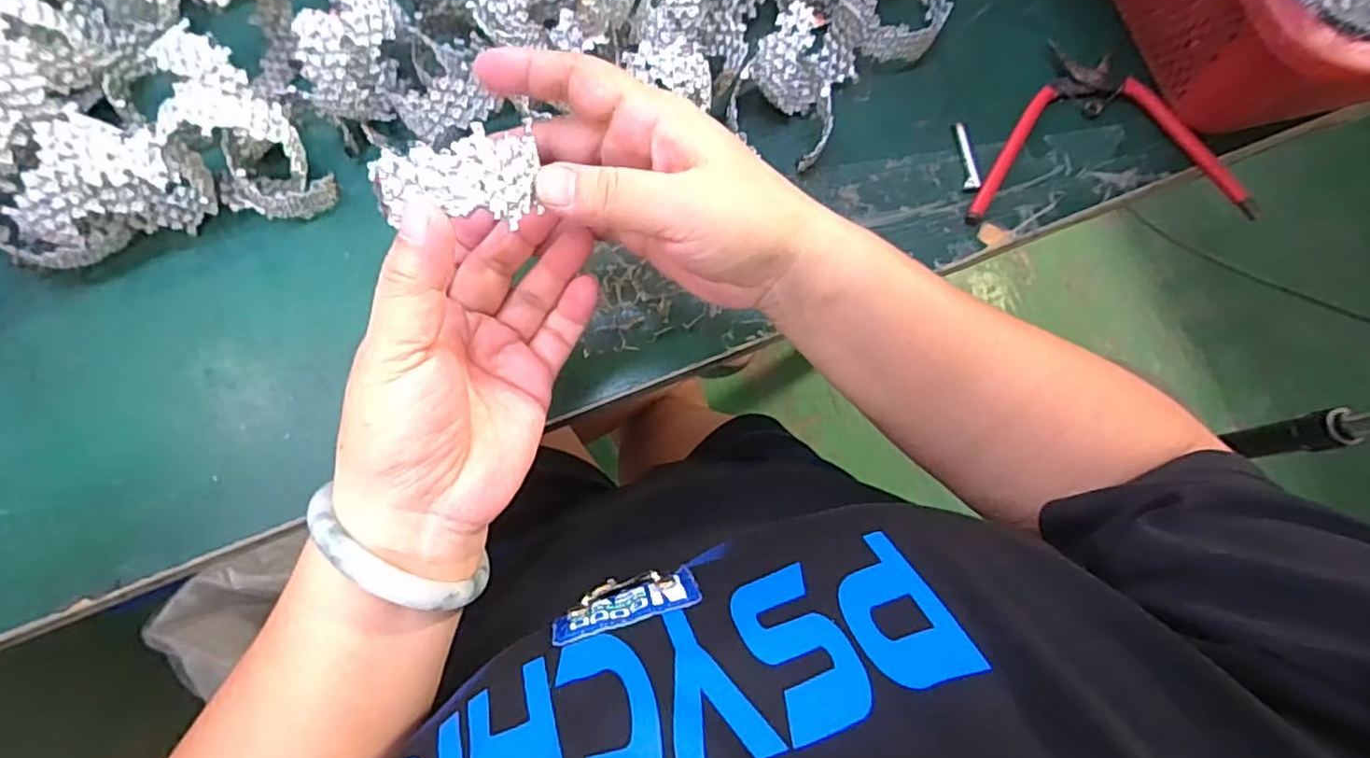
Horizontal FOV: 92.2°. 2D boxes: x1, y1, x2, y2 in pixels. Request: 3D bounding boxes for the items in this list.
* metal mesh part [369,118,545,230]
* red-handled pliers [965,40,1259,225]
[{"bbox_3d":[-0.072,-0.066,0.214,0.052,0.014,0.026,-14,84,-24],"label":"metal mesh part"},{"bbox_3d":[0.239,-0.143,0.379,0.163,0.017,0.104,-3,75,-4],"label":"red-handled pliers"}]

